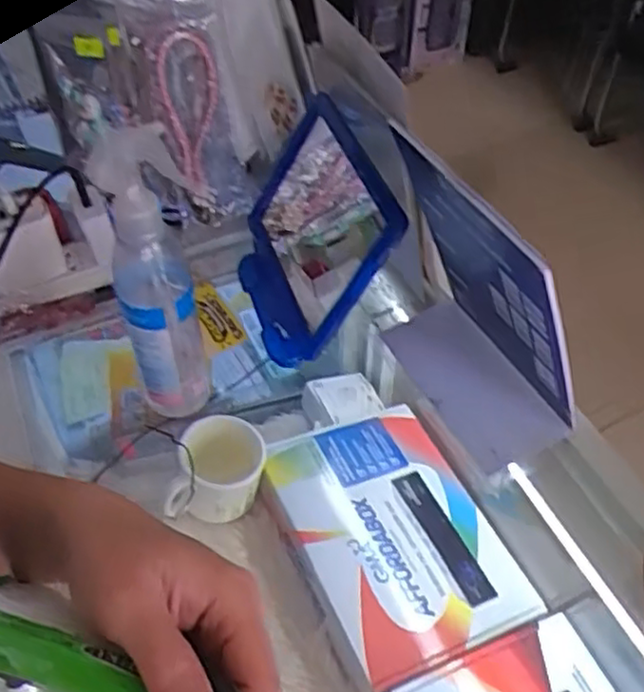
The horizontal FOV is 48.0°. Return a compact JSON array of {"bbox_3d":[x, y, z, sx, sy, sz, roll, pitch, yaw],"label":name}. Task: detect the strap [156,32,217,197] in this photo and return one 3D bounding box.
[{"bbox_3d":[-0.104,-0.184,0.588,0.015,0.129,0.046,27,49,31],"label":"strap"}]

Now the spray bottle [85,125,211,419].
[{"bbox_3d":[-0.107,-0.036,0.470,0.053,0.208,0.052,-11,49,-10],"label":"spray bottle"}]

